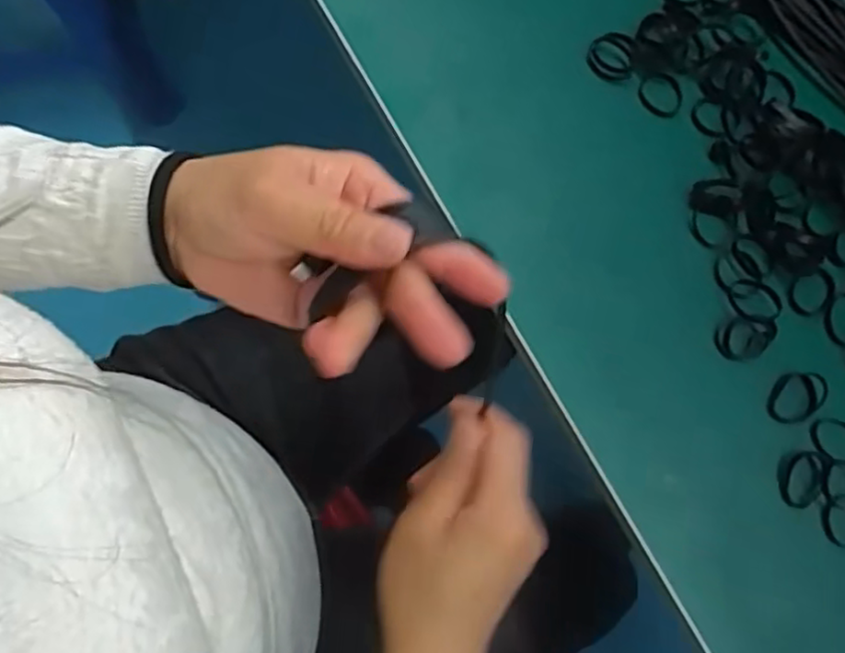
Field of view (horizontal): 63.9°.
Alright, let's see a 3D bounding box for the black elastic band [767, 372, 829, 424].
[{"bbox_3d":[0.198,0.037,0.356,0.024,0.004,0.033,36,79,7],"label":"black elastic band"}]

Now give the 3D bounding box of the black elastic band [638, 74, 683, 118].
[{"bbox_3d":[0.140,-0.137,0.398,0.026,0.004,0.026,21,78,4],"label":"black elastic band"}]

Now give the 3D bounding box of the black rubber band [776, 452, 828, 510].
[{"bbox_3d":[0.195,0.079,0.348,0.022,0.005,0.030,22,78,4],"label":"black rubber band"}]

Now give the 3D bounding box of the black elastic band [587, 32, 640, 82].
[{"bbox_3d":[0.113,-0.160,0.402,0.029,0.005,0.029,31,79,6],"label":"black elastic band"}]

